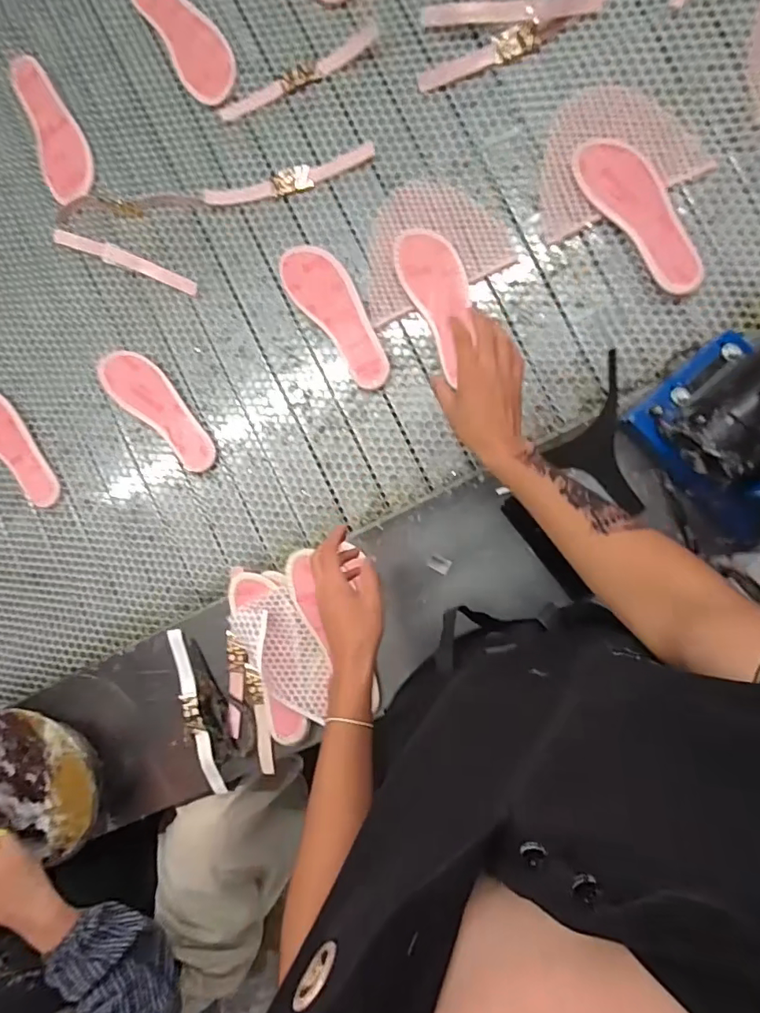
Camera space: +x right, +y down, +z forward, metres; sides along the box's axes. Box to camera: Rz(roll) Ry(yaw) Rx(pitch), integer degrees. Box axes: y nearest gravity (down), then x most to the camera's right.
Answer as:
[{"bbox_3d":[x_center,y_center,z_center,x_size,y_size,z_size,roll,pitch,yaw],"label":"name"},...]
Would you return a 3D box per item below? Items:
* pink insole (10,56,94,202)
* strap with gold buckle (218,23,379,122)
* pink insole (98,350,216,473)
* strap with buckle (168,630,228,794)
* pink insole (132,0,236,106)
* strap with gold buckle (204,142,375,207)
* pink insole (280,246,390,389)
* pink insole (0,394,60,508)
[{"bbox_3d":[-0.506,-0.590,0.790,0.082,0.006,0.237,-16,90,9],"label":"pink insole"},{"bbox_3d":[-0.117,-0.615,0.725,0.244,0.006,0.030,-20,89,9],"label":"strap with gold buckle"},{"bbox_3d":[-0.337,-0.150,0.776,0.226,0.031,0.083,43,98,5],"label":"pink insole"},{"bbox_3d":[-0.280,0.311,0.754,0.026,0.018,0.253,-16,90,9],"label":"strap with buckle"},{"bbox_3d":[-0.287,-0.697,0.742,0.080,0.009,0.236,-31,88,9],"label":"pink insole"},{"bbox_3d":[-0.131,-0.472,0.736,0.253,0.004,0.035,-10,91,9],"label":"strap with gold buckle"},{"bbox_3d":[-0.063,-0.274,0.719,0.077,0.025,0.232,-32,87,9],"label":"pink insole"},{"bbox_3d":[-0.601,-0.096,0.825,0.072,0.011,0.221,-34,93,-1],"label":"pink insole"}]

